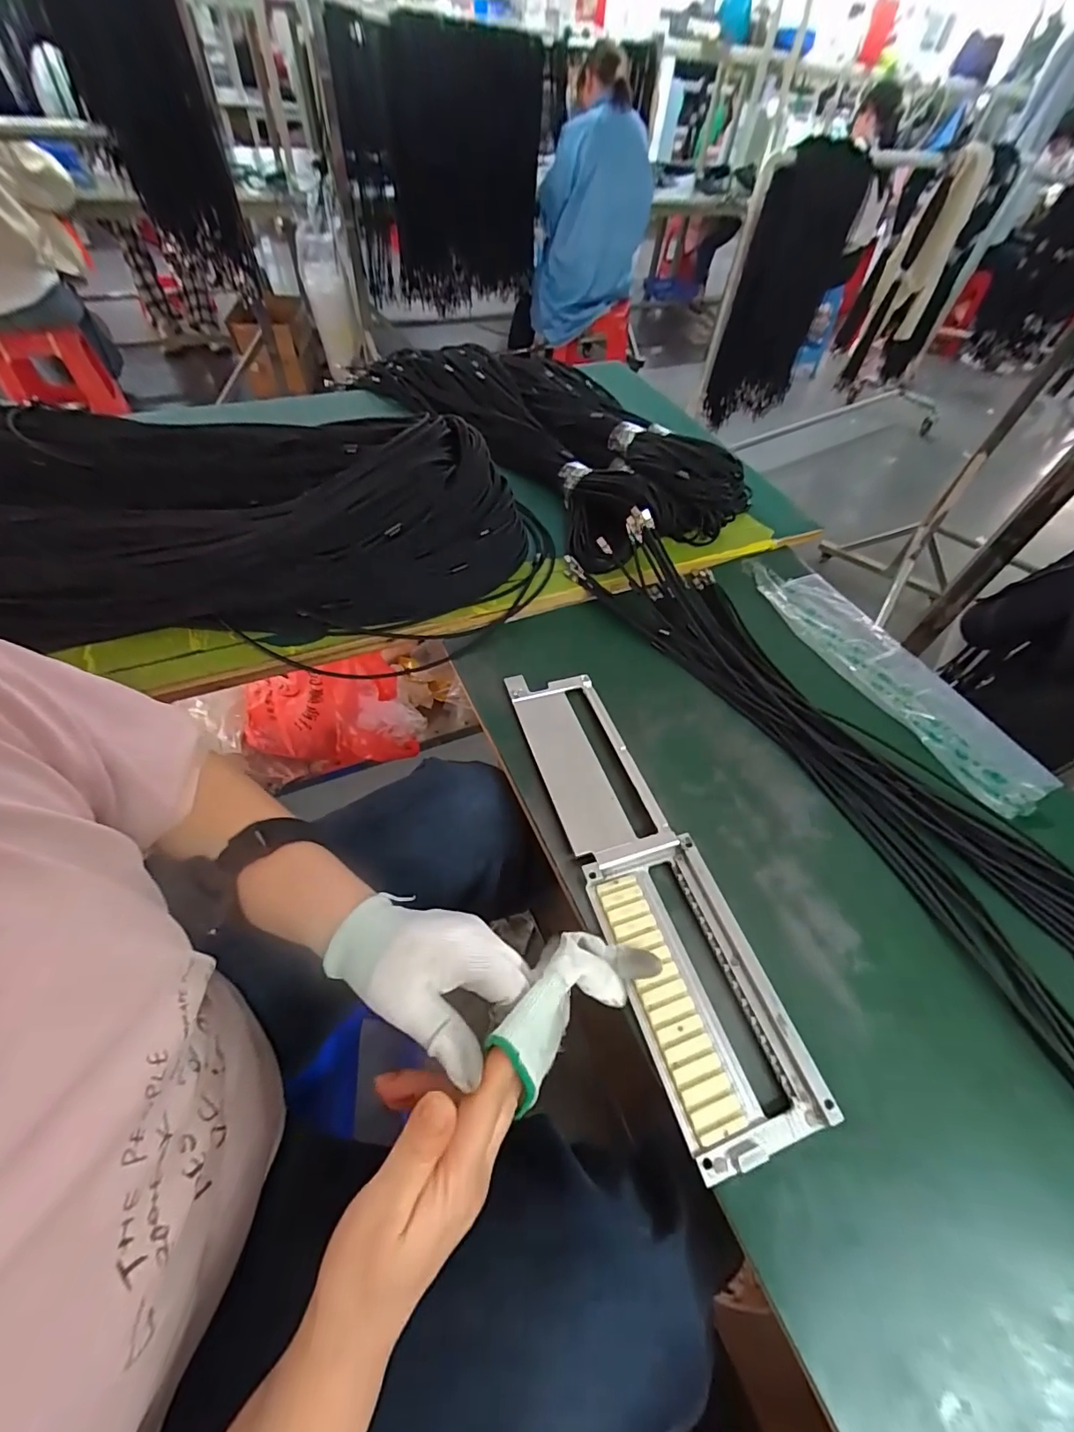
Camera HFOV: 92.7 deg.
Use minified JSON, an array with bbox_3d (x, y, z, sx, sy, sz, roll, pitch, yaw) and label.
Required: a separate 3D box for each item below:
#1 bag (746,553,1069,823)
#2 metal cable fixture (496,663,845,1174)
[{"bbox_3d":[0.386,-0.057,0.586,0.096,0.011,0.379,-19,58,-19],"label":"bag"},{"bbox_3d":[0.082,0.118,0.428,0.096,0.020,0.392,-15,56,-13],"label":"metal cable fixture"}]

